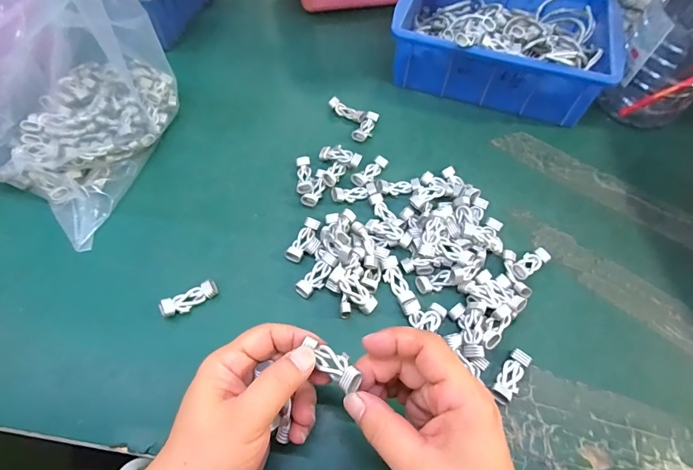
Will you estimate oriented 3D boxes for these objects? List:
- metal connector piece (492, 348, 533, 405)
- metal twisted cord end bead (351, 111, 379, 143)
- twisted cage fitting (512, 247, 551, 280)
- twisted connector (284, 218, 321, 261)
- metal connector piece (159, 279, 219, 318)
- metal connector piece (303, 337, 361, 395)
[{"bbox_3d":[0.126,0.109,0.296,0.016,0.009,0.043,36,64,17],"label":"metal connector piece"},{"bbox_3d":[0.023,-0.119,0.432,0.018,0.011,0.043,27,61,13],"label":"metal twisted cord end bead"},{"bbox_3d":[0.163,0.025,0.343,0.046,0.010,0.016,-25,63,-31],"label":"twisted cage fitting"},{"bbox_3d":[-0.039,0.004,0.349,0.015,0.008,0.044,23,61,11],"label":"twisted connector"},{"bbox_3d":[-0.128,0.052,0.317,0.045,0.016,0.015,-30,65,-19],"label":"metal connector piece"},{"bbox_3d":[-0.007,0.078,0.236,0.039,0.014,0.016,32,61,35],"label":"metal connector piece"}]

